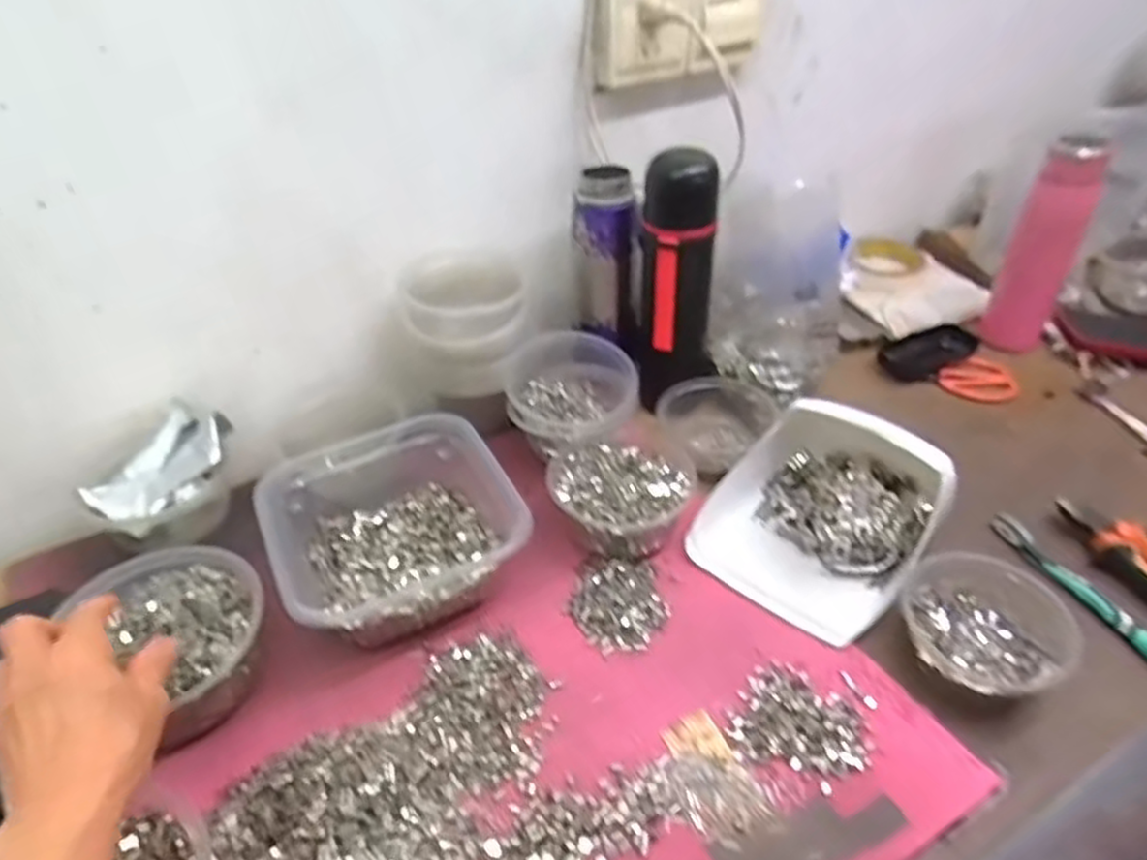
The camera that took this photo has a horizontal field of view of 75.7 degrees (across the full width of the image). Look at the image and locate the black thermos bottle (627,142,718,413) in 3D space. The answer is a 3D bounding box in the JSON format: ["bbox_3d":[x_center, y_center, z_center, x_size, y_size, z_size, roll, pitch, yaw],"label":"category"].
[{"bbox_3d":[0.095,-0.132,0.676,0.078,0.225,0.077,3,41,5],"label":"black thermos bottle"}]

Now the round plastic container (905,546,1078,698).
[{"bbox_3d":[0.280,0.138,0.507,0.098,0.049,0.100,0,42,0],"label":"round plastic container"}]

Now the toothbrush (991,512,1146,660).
[{"bbox_3d":[0.393,0.128,0.552,0.020,0.018,0.182,-17,44,-18],"label":"toothbrush"}]

